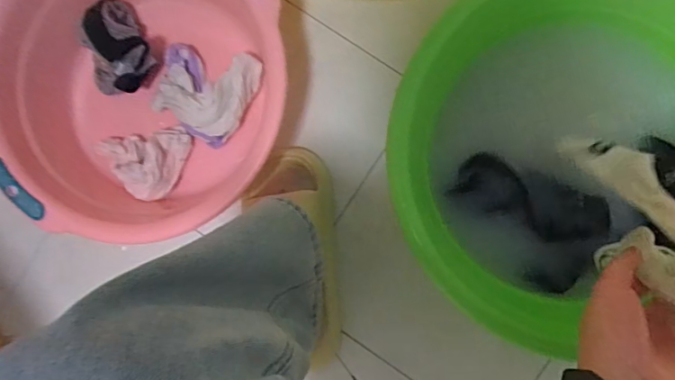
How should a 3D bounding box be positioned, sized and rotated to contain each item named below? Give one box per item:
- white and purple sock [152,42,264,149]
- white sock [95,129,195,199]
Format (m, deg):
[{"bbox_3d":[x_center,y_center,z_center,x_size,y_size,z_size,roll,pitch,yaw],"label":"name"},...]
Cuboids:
[{"bbox_3d":[-0.163,-0.120,0.615,0.124,0.036,0.106,26,92,6],"label":"white and purple sock"},{"bbox_3d":[-0.240,-0.042,0.623,0.106,0.035,0.087,18,91,6],"label":"white sock"}]

